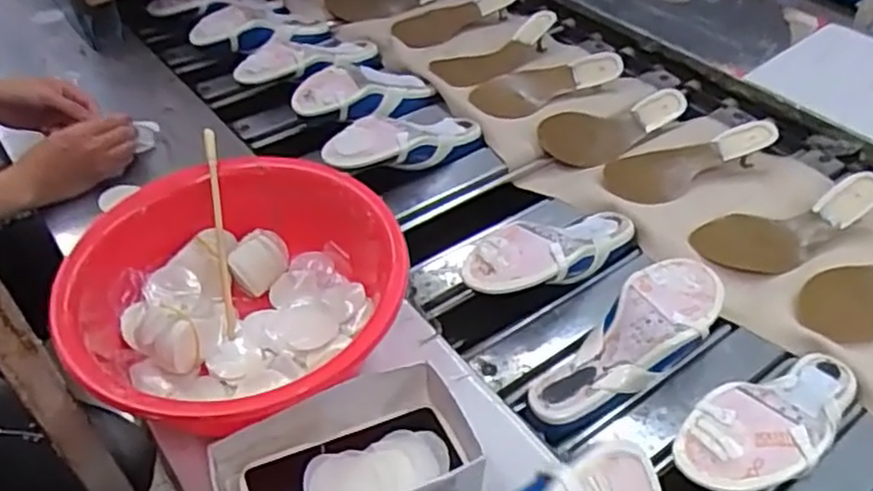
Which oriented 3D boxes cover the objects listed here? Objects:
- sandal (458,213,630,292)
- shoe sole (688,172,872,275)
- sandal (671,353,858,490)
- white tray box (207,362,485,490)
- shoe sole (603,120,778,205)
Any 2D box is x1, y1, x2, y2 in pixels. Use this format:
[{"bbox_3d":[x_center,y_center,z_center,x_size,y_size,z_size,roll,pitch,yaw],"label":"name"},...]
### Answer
[{"bbox_3d":[0.133,0.002,0.761,0.225,0.048,0.088,-14,45,-32],"label":"sandal"},{"bbox_3d":[0.403,-0.035,0.806,0.216,0.049,0.086,-20,48,-19],"label":"shoe sole"},{"bbox_3d":[0.301,0.145,0.609,0.228,0.043,0.087,-15,45,-34],"label":"sandal"},{"bbox_3d":[-0.069,0.167,0.550,0.199,0.044,0.106,-15,47,-14],"label":"white tray box"},{"bbox_3d":[0.326,-0.108,0.908,0.219,0.029,0.091,-20,47,0],"label":"shoe sole"}]

